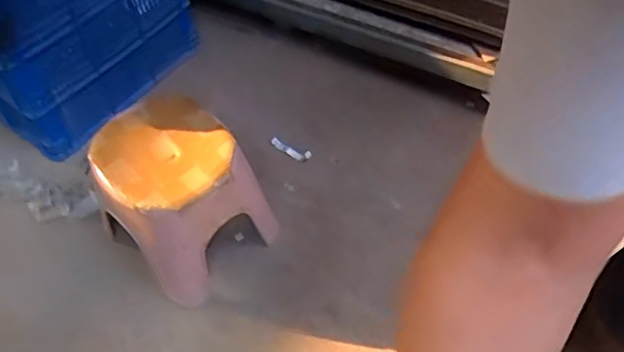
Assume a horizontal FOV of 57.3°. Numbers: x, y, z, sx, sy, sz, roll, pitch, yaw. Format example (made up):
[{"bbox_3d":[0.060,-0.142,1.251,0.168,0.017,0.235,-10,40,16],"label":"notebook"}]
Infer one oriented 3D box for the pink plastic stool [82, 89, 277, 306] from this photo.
[{"bbox_3d":[-0.275,0.037,1.168,0.308,0.295,0.265,36,60,28],"label":"pink plastic stool"}]

